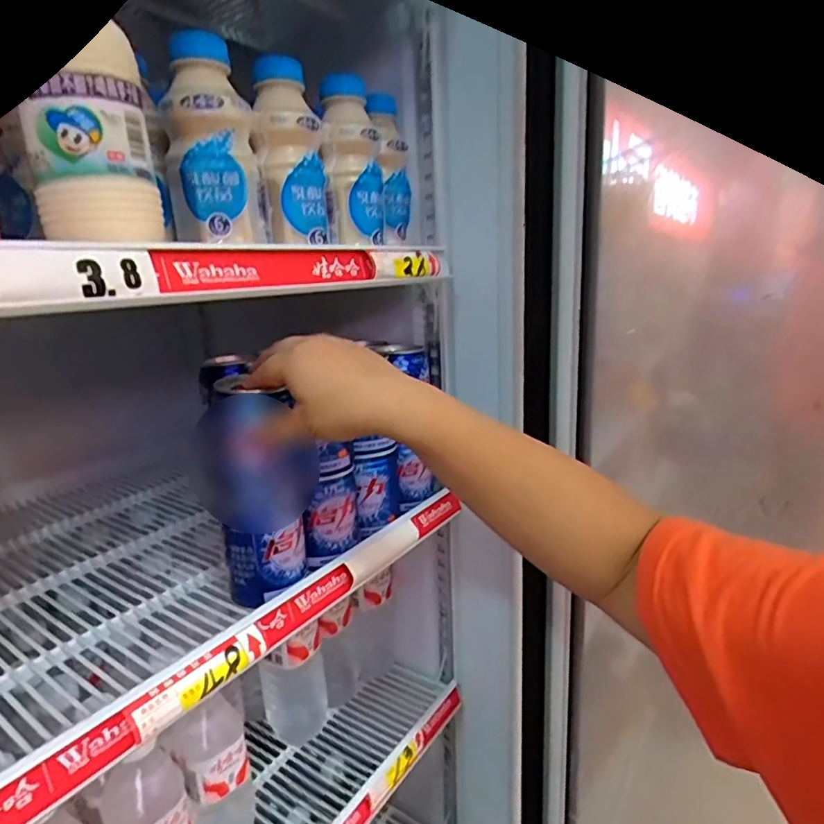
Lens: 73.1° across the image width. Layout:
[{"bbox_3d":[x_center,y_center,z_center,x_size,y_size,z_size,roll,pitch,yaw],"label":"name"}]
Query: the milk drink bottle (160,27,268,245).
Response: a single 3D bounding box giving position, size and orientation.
[{"bbox_3d":[-0.149,-0.204,0.414,0.065,0.148,0.056,-6,14,-20],"label":"milk drink bottle"}]

